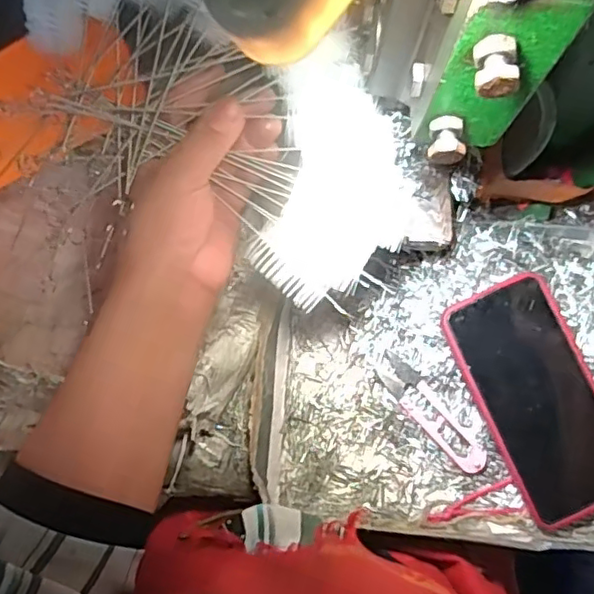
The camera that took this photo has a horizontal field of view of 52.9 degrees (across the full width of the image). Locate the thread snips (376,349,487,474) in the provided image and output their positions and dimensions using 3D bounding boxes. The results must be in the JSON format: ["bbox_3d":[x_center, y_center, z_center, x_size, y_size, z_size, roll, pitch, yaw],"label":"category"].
[{"bbox_3d":[0.092,0.081,0.413,0.023,0.008,0.097,-38,82,-8],"label":"thread snips"}]

